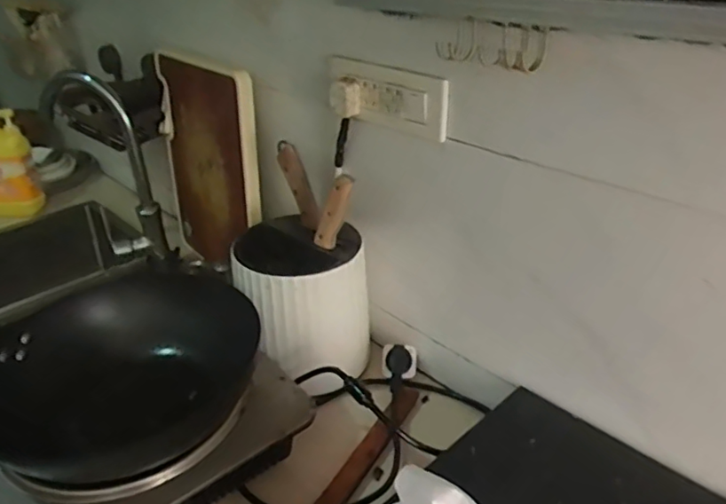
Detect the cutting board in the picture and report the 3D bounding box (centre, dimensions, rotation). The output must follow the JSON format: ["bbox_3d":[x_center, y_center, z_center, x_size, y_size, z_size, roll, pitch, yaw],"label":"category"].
[{"bbox_3d":[-0.276,-0.142,1.045,0.044,0.364,0.288,-24,36,-38],"label":"cutting board"}]

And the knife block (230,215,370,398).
[{"bbox_3d":[-0.094,0.071,0.833,0.162,0.208,0.153,18,35,31],"label":"knife block"}]

